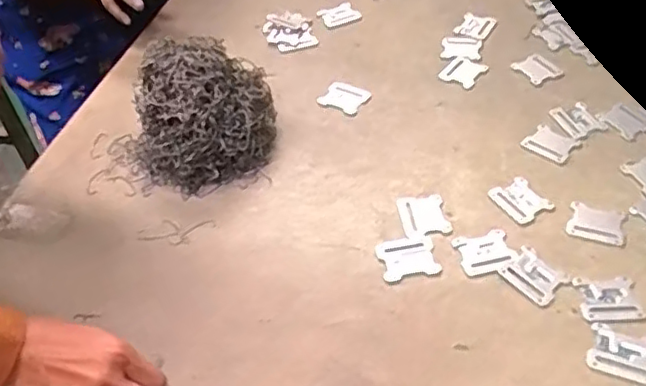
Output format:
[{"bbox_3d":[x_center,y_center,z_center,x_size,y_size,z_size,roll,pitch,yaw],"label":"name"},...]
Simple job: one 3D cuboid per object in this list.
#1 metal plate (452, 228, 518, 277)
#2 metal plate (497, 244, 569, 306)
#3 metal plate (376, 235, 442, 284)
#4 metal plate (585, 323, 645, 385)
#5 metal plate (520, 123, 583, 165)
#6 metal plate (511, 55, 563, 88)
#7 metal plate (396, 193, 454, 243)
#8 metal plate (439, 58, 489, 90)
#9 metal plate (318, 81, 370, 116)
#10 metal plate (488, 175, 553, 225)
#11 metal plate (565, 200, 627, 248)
[{"bbox_3d":[0.149,0.054,0.577,0.050,0.004,0.043,-10,44,-5],"label":"metal plate"},{"bbox_3d":[0.186,0.072,0.552,0.039,0.004,0.049,-32,50,-25],"label":"metal plate"},{"bbox_3d":[0.078,0.060,0.579,0.052,0.004,0.042,-11,45,-6],"label":"metal plate"},{"bbox_3d":[0.238,0.127,0.496,0.051,0.004,0.044,14,47,19],"label":"metal plate"},{"bbox_3d":[0.242,-0.053,0.666,0.050,0.004,0.044,31,55,31],"label":"metal plate"},{"bbox_3d":[0.258,-0.150,0.758,0.045,0.004,0.051,-22,47,-17],"label":"metal plate"},{"bbox_3d":[0.098,0.023,0.608,0.045,0.005,0.055,-9,44,-4],"label":"metal plate"},{"bbox_3d":[0.171,-0.149,0.767,0.046,0.004,0.057,21,50,24],"label":"metal plate"},{"bbox_3d":[0.025,-0.113,0.748,0.049,0.010,0.039,22,50,25],"label":"metal plate"},{"bbox_3d":[0.194,0.006,0.616,0.048,0.004,0.049,-26,48,-21],"label":"metal plate"},{"bbox_3d":[0.256,0.028,0.584,0.050,0.004,0.043,15,48,20],"label":"metal plate"}]

